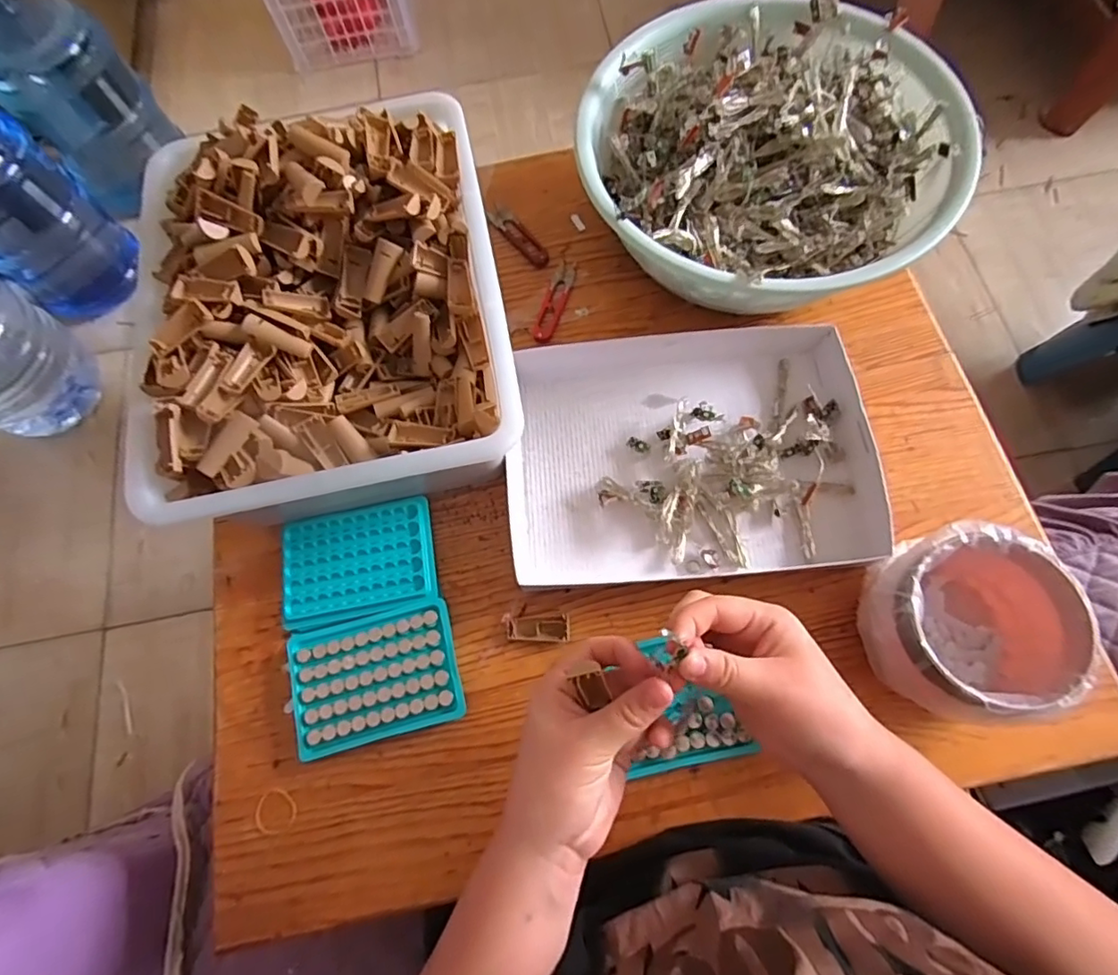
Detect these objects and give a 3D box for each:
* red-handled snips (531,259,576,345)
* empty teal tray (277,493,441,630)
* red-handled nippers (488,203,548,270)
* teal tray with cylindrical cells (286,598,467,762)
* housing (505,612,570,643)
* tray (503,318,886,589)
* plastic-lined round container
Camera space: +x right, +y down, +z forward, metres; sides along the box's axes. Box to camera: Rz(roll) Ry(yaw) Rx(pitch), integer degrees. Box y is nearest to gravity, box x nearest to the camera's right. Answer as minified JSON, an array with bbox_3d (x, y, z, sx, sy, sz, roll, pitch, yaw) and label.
[{"bbox_3d":[-0.004,-0.188,0.569,0.022,0.006,0.098,16,73,7],"label":"red-handled snips"},{"bbox_3d":[-0.171,0.063,0.486,0.127,0.017,0.091,-12,71,-1],"label":"empty teal tray"},{"bbox_3d":[-0.041,-0.265,0.595,0.024,0.006,0.090,-38,74,-10],"label":"red-handled nippers"},{"bbox_3d":[-0.145,0.151,0.452,0.128,0.016,0.093,-15,71,-3],"label":"teal tray with cylindrical cells"},{"bbox_3d":[-0.017,0.114,0.462,0.050,0.010,0.022,0,71,2],"label":"housing"},{"bbox_3d":[0.108,-0.033,0.492,0.305,0.036,0.221,-4,71,1],"label":"tray"},{"bbox_3d":[0.287,0.098,0.409,0.126,0.081,0.121,-1,71,2],"label":"plastic-lined round container"}]

